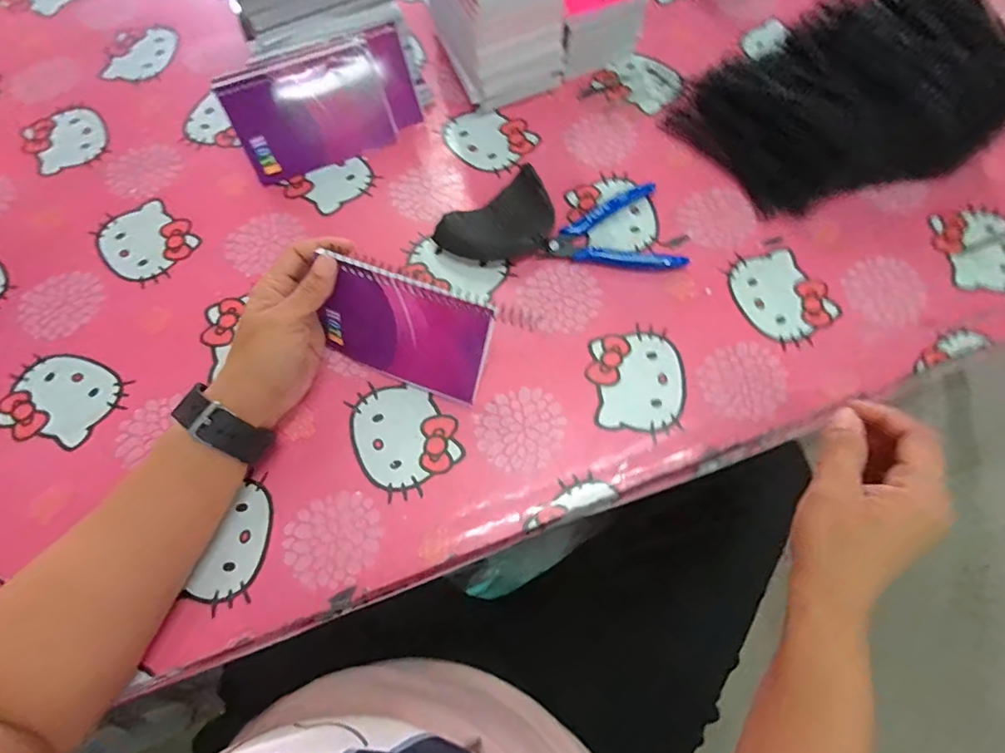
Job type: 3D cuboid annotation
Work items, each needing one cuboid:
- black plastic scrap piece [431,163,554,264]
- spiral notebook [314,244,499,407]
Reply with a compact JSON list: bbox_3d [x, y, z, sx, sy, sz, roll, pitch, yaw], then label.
[{"bbox_3d":[-0.001,-0.127,0.416,0.100,0.018,0.063,-31,71,-11],"label":"black plastic scrap piece"},{"bbox_3d":[-0.069,-0.034,0.356,0.122,0.088,0.014,21,39,5],"label":"spiral notebook"}]

